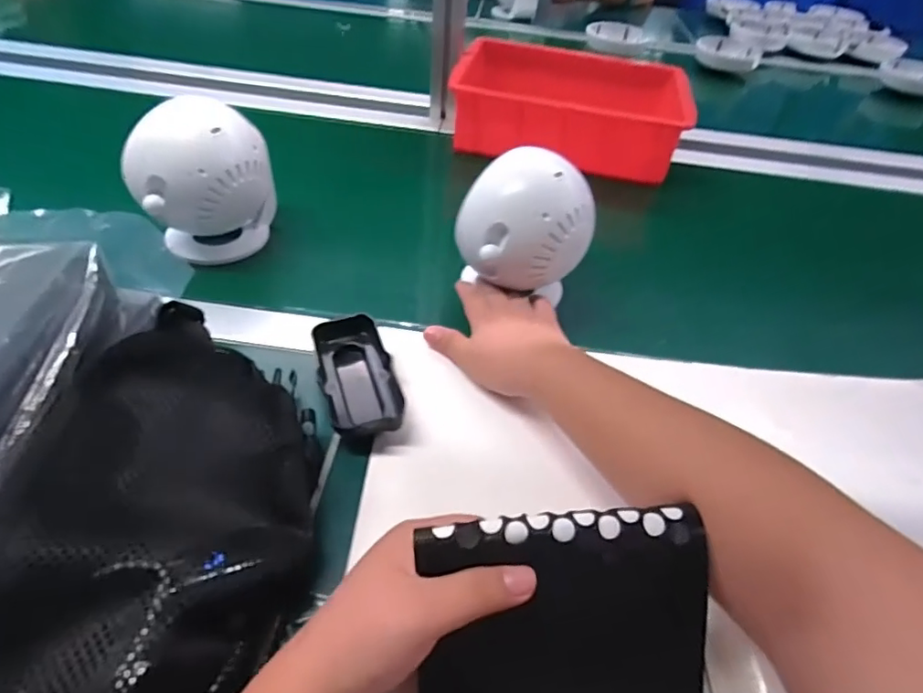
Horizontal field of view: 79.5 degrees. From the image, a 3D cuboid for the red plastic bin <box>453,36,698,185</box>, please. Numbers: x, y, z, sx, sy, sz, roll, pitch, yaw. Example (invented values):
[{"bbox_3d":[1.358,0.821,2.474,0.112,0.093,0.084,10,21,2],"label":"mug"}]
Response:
[{"bbox_3d":[0.141,-0.322,0.740,0.279,0.082,0.196,9,44,3],"label":"red plastic bin"}]

